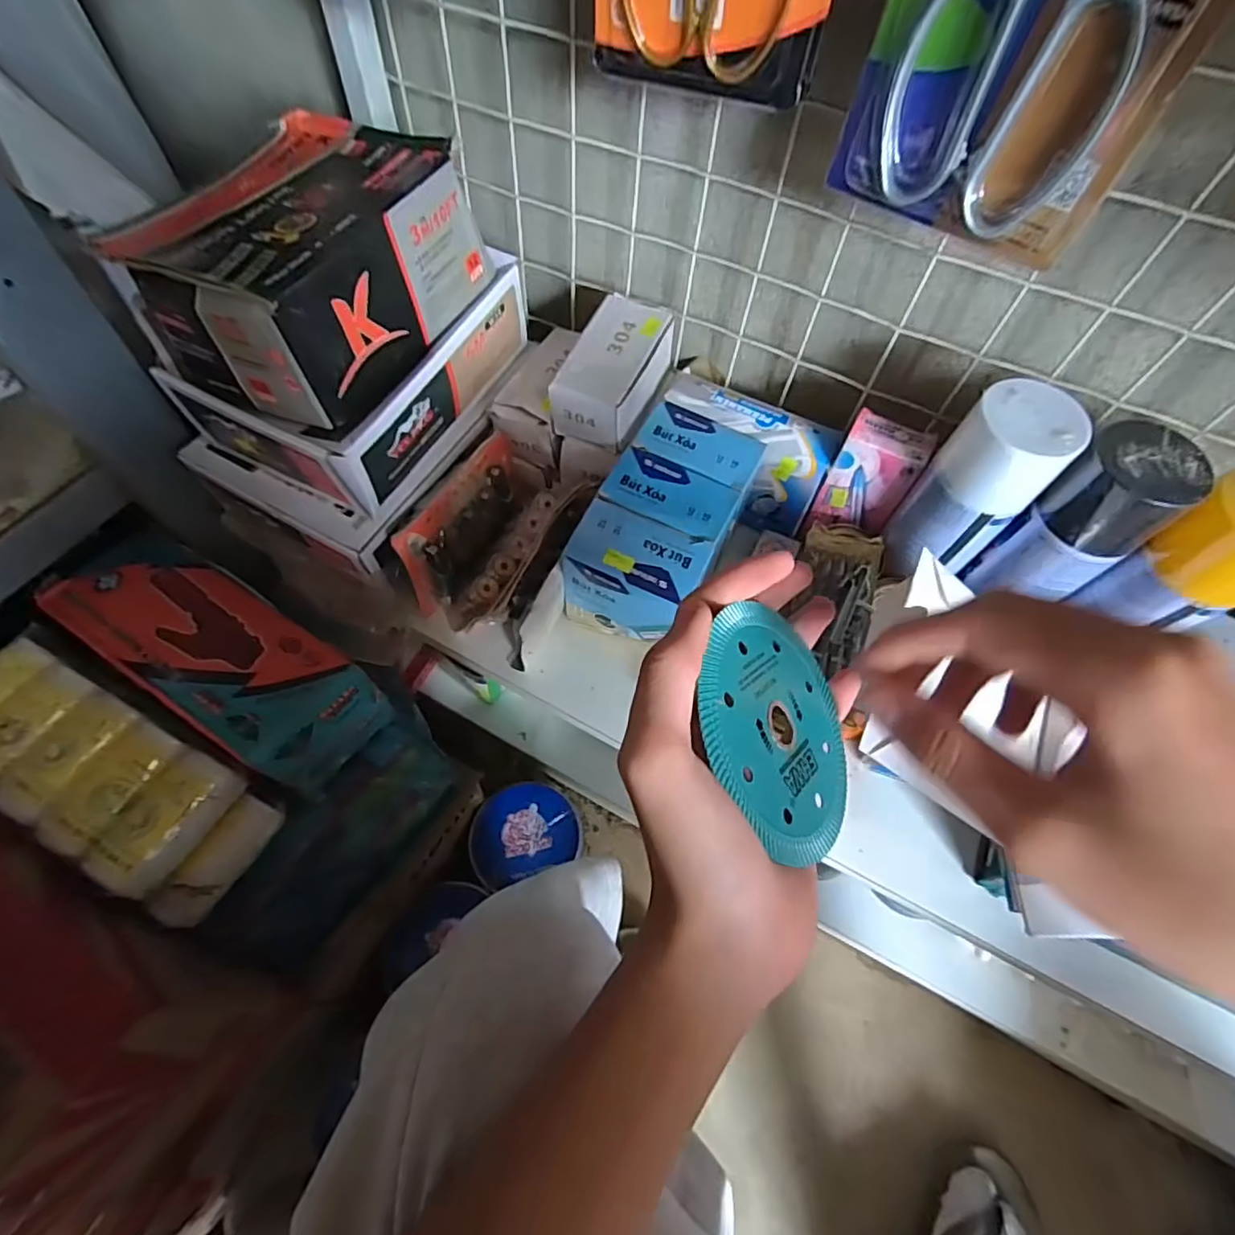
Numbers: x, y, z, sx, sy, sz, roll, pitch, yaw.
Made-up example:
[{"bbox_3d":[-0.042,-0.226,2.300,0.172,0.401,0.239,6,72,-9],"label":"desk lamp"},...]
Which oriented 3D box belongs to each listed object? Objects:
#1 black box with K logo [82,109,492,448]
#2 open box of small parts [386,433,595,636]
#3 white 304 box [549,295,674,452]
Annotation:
[{"bbox_3d":[-0.204,-0.238,0.394,0.154,0.087,0.187,25,61,11],"label":"black box with K logo"},{"bbox_3d":[-0.088,-0.061,0.479,0.106,0.085,0.149,25,61,11],"label":"open box of small parts"},{"bbox_3d":[-0.002,-0.192,0.464,0.063,0.050,0.113,23,61,10],"label":"white 304 box"}]

